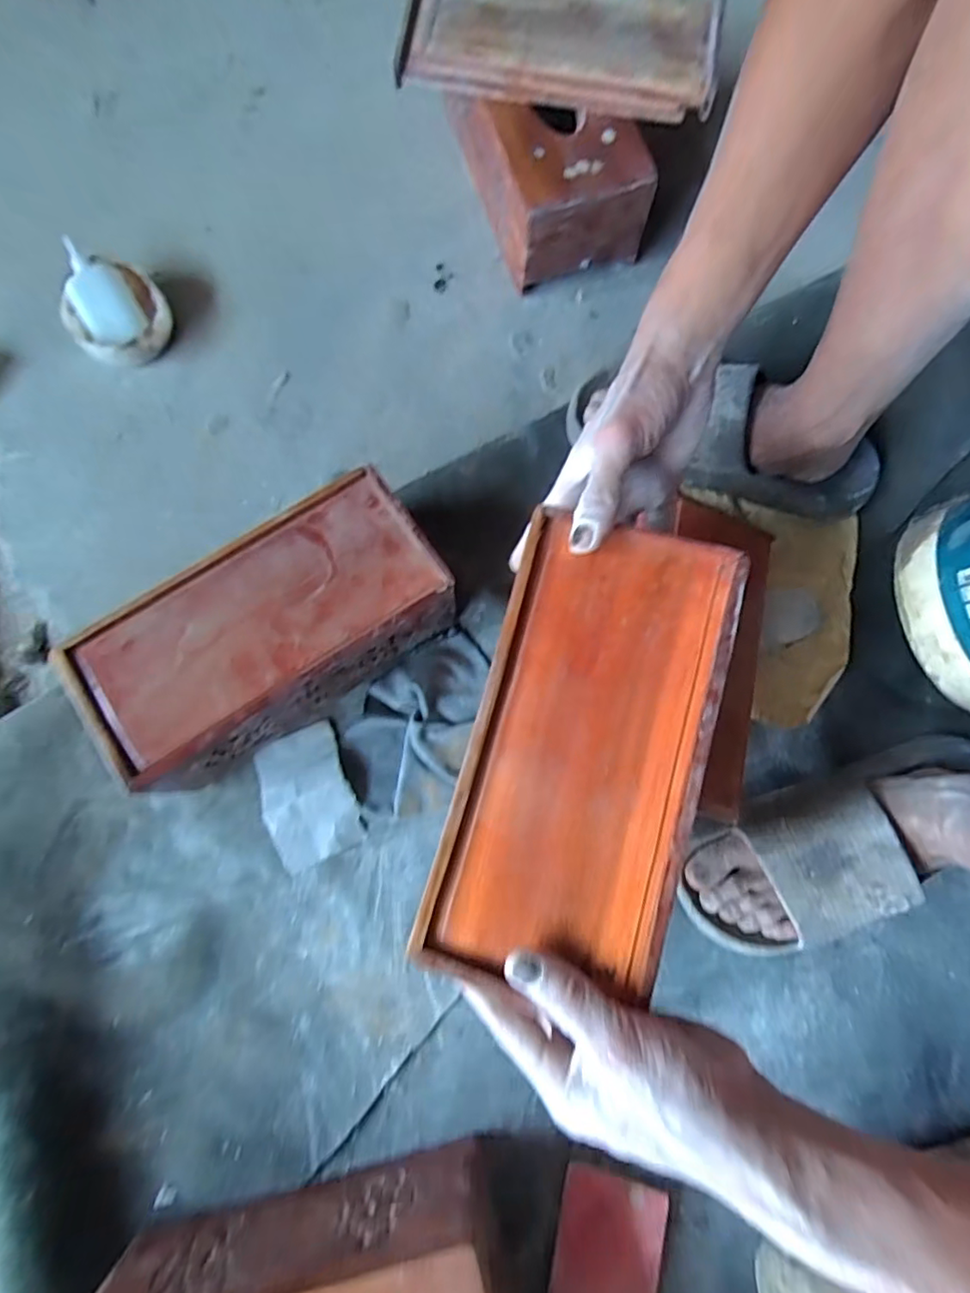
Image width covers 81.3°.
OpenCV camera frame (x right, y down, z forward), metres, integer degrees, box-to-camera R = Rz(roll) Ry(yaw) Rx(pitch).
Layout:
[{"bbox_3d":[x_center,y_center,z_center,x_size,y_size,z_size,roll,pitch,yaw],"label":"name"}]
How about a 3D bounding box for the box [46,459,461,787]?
[{"bbox_3d":[-0.164,-0.010,0.458,0.262,0.106,0.133,-36,82,-6],"label":"box"}]

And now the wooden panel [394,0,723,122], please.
[{"bbox_3d":[0.065,-0.543,0.504,0.279,0.027,0.124,10,81,2],"label":"wooden panel"}]

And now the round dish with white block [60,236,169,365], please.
[{"bbox_3d":[-0.362,-0.331,0.551,0.089,0.050,0.113,-34,81,-7],"label":"round dish with white block"}]

